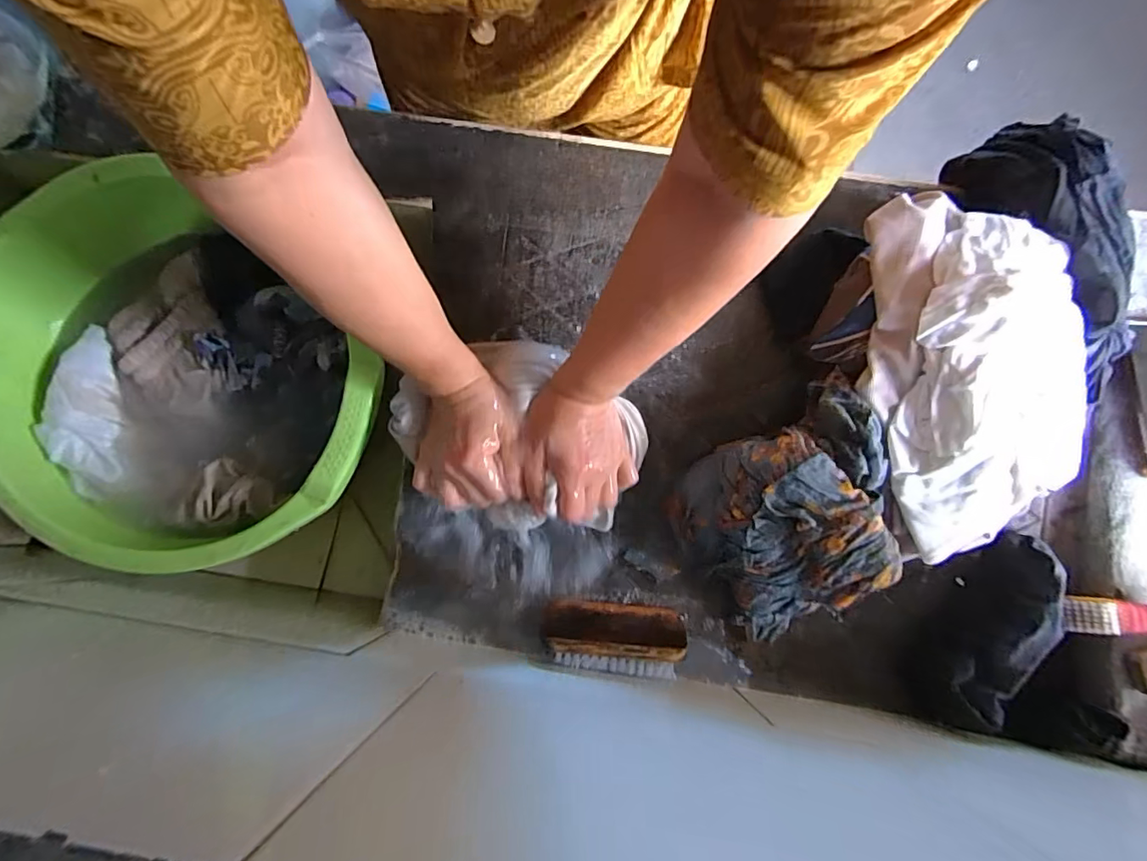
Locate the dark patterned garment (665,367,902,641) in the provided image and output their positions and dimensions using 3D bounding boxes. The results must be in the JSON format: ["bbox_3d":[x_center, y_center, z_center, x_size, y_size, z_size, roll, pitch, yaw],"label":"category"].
[{"bbox_3d":[0.191,0.075,0.452,0.190,0.101,0.172,-37,81,-8],"label":"dark patterned garment"}]

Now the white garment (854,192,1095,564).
[{"bbox_3d":[0.320,-0.055,0.418,0.148,0.088,0.282,-13,79,-3],"label":"white garment"}]

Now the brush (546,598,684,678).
[{"bbox_3d":[0.037,0.187,0.464,0.130,0.044,0.058,5,78,0],"label":"brush"}]

